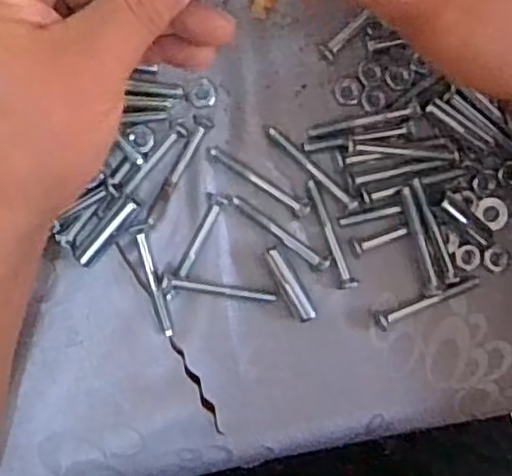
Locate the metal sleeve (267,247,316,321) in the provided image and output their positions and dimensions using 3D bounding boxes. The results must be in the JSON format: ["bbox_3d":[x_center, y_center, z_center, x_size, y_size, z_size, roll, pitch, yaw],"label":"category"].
[{"bbox_3d":[0.017,0.022,0.353,0.008,0.008,0.040,-28,94,-4],"label":"metal sleeve"}]

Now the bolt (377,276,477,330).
[{"bbox_3d":[0.086,0.032,0.361,0.053,0.010,0.009,-22,94,-4],"label":"bolt"}]

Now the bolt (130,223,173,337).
[{"bbox_3d":[-0.049,0.021,0.349,0.009,0.005,0.055,-12,93,-5],"label":"bolt"}]

